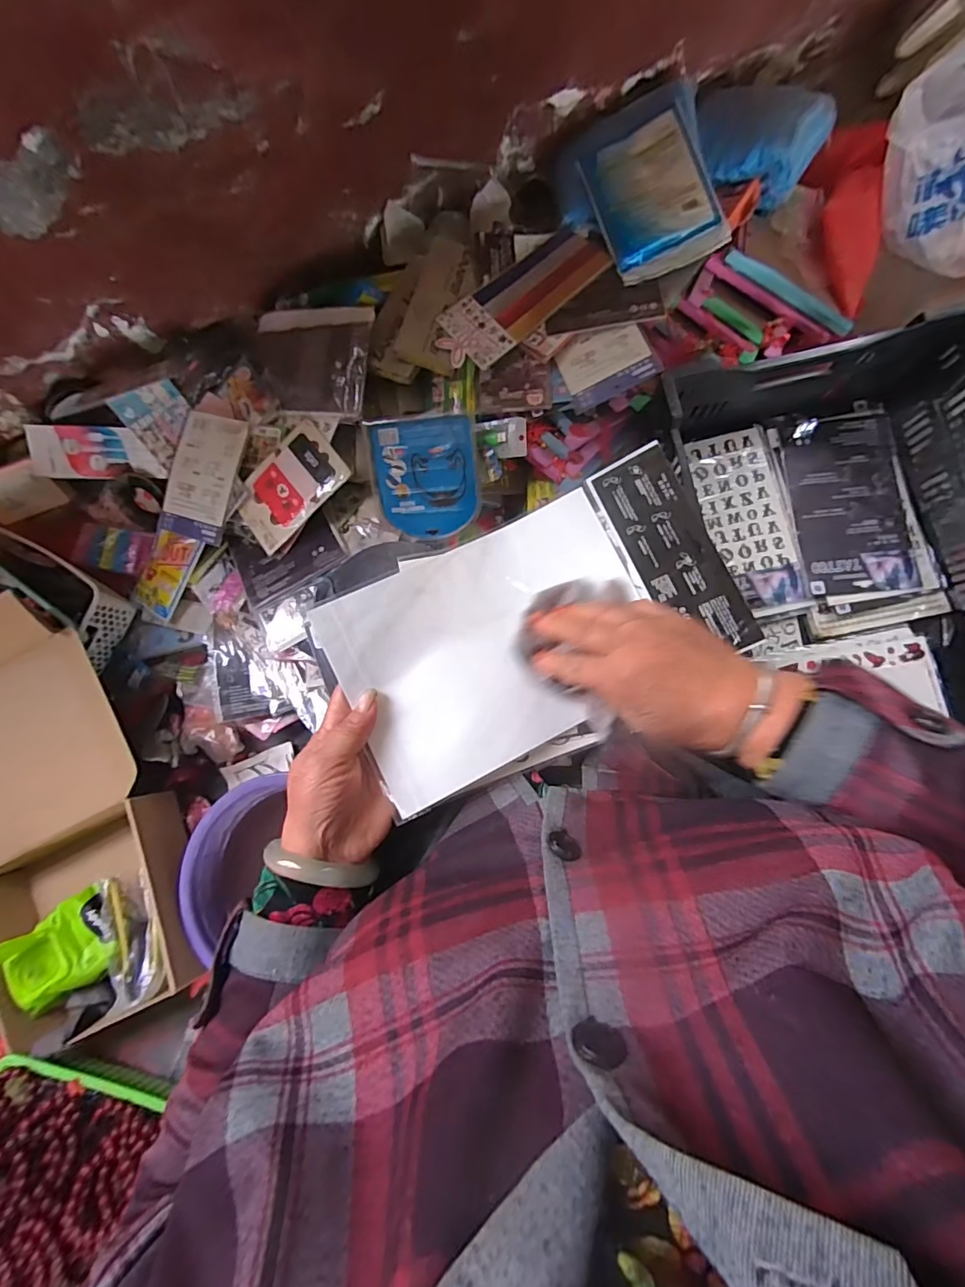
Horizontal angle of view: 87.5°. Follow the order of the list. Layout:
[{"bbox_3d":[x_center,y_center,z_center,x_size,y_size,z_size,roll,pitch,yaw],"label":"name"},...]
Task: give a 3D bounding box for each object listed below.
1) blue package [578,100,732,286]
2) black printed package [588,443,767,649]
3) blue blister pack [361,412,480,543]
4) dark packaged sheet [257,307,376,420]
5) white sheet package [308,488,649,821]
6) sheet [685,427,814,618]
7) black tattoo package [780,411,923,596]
[{"bbox_3d":[0.237,-0.625,0.711,0.146,0.022,0.215,-18,84,12],"label":"blue package"},{"bbox_3d":[0.136,-0.065,0.362,0.056,0.004,0.157,-28,81,14],"label":"black printed package"},{"bbox_3d":[-0.082,-0.235,0.729,0.152,0.022,0.166,2,118,12],"label":"blue blister pack"},{"bbox_3d":[-0.254,-0.413,0.747,0.200,0.020,0.145,10,103,24],"label":"dark packaged sheet"},{"bbox_3d":[0.011,0.000,0.361,0.217,0.029,0.160,-26,82,-3],"label":"white sheet package"},{"bbox_3d":[0.402,-0.189,0.764,0.122,0.007,0.284,-11,82,3],"label":"sheet"},{"bbox_3d":[0.555,-0.215,0.761,0.165,0.010,0.282,-5,82,4],"label":"black tattoo package"}]

